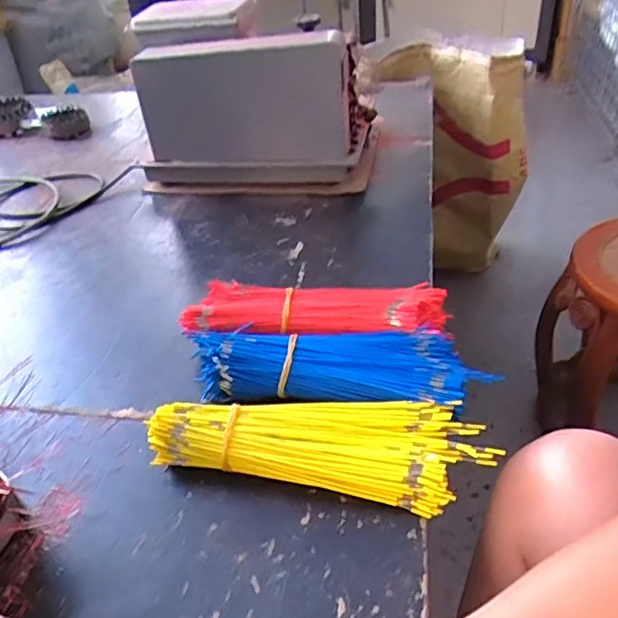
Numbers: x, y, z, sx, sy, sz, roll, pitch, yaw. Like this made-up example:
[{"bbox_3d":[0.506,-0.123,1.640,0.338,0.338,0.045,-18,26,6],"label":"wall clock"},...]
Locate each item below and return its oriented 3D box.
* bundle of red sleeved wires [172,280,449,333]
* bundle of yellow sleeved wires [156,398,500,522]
[{"bbox_3d":[0.008,0.009,0.605,0.259,0.046,0.077,2,39,8],"label":"bundle of red sleeved wires"},{"bbox_3d":[0.009,0.109,0.484,0.266,0.042,0.084,5,39,12],"label":"bundle of yellow sleeved wires"}]

